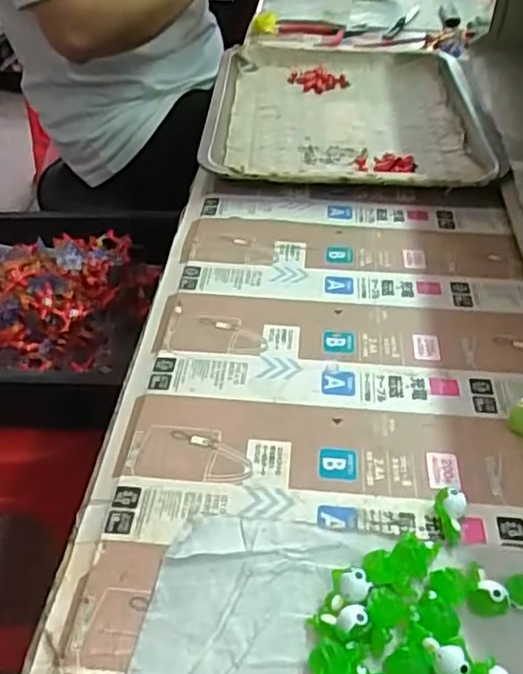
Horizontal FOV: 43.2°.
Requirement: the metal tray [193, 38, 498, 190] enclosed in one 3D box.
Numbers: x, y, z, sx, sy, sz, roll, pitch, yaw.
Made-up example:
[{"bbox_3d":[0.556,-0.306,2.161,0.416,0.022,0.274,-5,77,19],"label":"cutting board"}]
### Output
[{"bbox_3d":[0.082,-0.227,0.646,0.257,0.030,0.324,0,42,3],"label":"metal tray"}]

